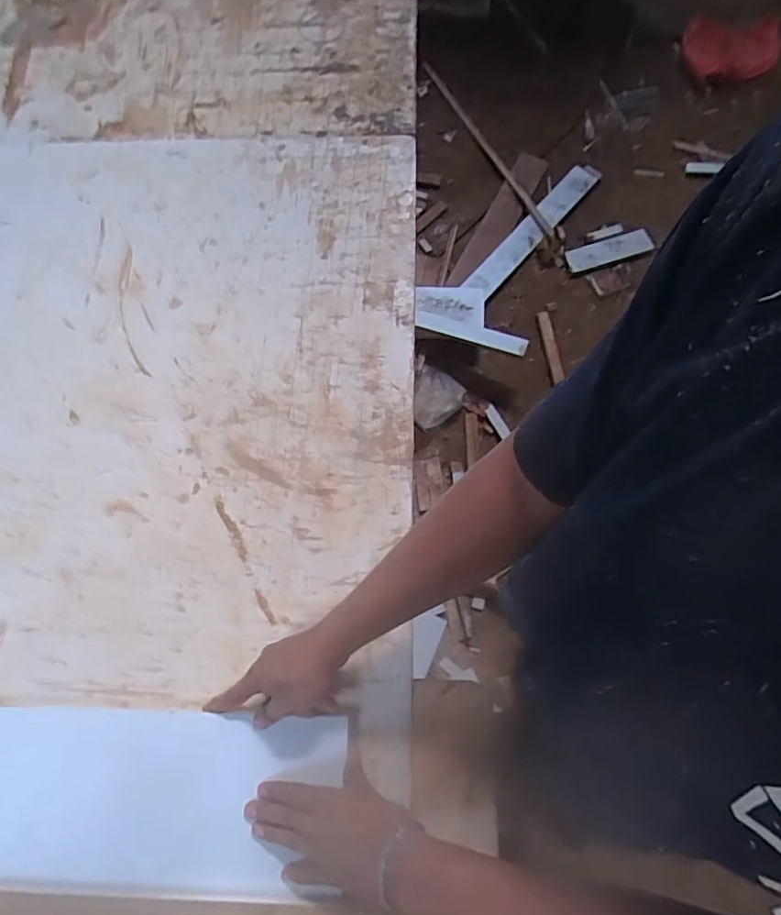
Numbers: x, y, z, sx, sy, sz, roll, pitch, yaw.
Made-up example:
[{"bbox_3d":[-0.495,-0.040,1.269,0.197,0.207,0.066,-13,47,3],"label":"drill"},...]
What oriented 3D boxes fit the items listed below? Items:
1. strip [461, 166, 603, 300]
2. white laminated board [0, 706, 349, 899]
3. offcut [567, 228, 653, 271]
[{"bbox_3d":[0.420,-0.673,1.631,0.084,0.023,0.559,44,78,-3],"label":"strip"},{"bbox_3d":[-0.254,0.347,0.567,0.405,0.016,0.165,-2,74,2],"label":"white laminated board"},{"bbox_3d":[0.654,-0.625,1.652,0.262,0.016,0.079,-14,75,-2],"label":"offcut"}]

